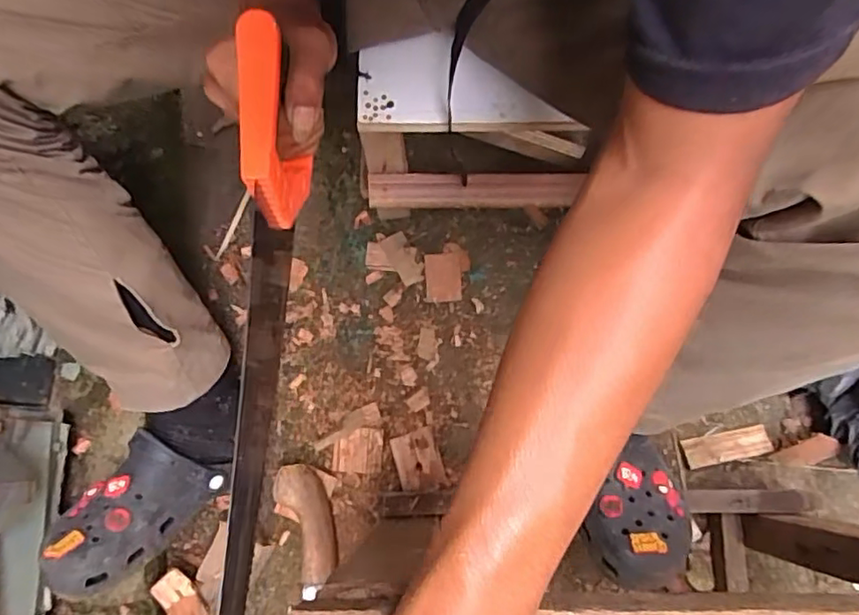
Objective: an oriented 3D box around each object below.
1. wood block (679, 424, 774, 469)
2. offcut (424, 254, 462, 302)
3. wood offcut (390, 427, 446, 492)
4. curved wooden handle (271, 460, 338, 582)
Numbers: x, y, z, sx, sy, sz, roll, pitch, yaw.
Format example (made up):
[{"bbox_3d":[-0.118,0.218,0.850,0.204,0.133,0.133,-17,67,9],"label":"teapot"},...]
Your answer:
[{"bbox_3d":[0.345,0.162,0.703,0.095,0.014,0.036,-11,77,-2],"label":"wood block"},{"bbox_3d":[0.017,-0.037,0.754,0.045,0.005,0.061,-3,77,0],"label":"offcut"},{"bbox_3d":[-0.014,0.180,0.709,0.050,0.008,0.069,-16,78,-3],"label":"wood offcut"},{"bbox_3d":[-0.136,0.242,0.683,0.058,0.041,0.132,-23,78,-4],"label":"curved wooden handle"}]

